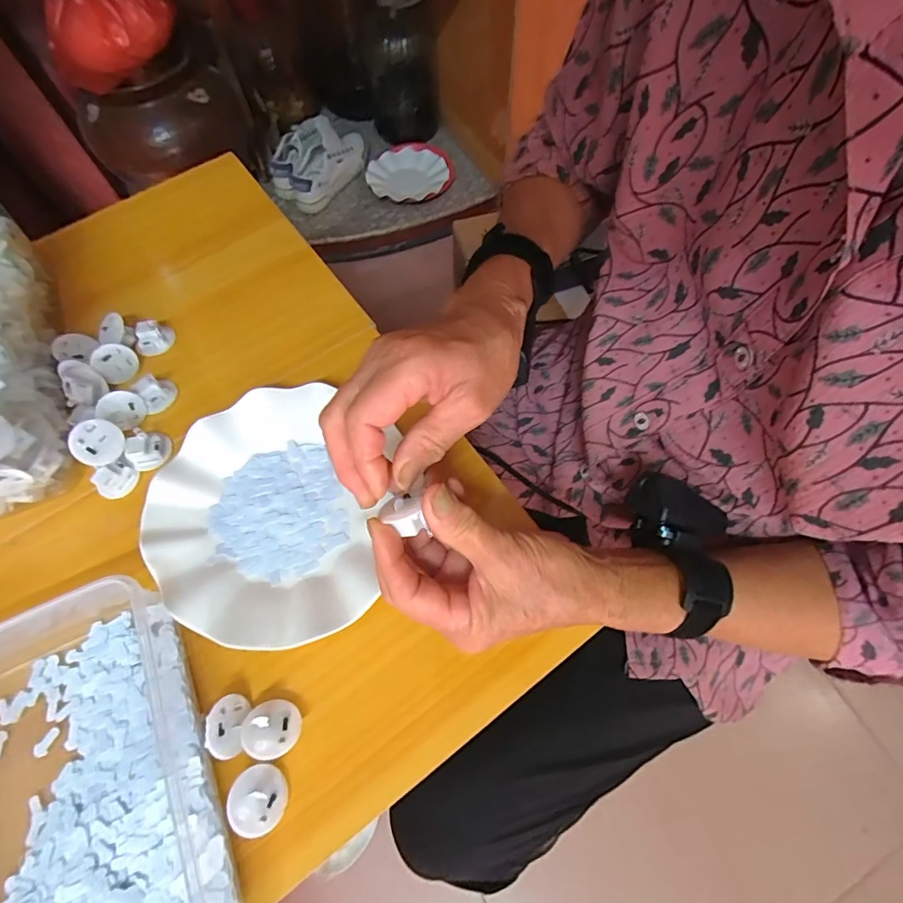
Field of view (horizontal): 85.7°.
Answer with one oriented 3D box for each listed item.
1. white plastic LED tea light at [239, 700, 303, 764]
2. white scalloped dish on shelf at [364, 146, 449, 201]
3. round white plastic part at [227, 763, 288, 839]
[{"bbox_3d":[-0.106,0.163,0.287,0.030,0.018,0.030,-1,66,2],"label":"white plastic LED tea light"},{"bbox_3d":[-0.100,-0.644,1.129,0.180,0.034,0.167,-4,66,1],"label":"white scalloped dish on shelf"},{"bbox_3d":[-0.109,0.196,0.275,0.025,0.021,0.032,-10,66,-2],"label":"round white plastic part"}]

